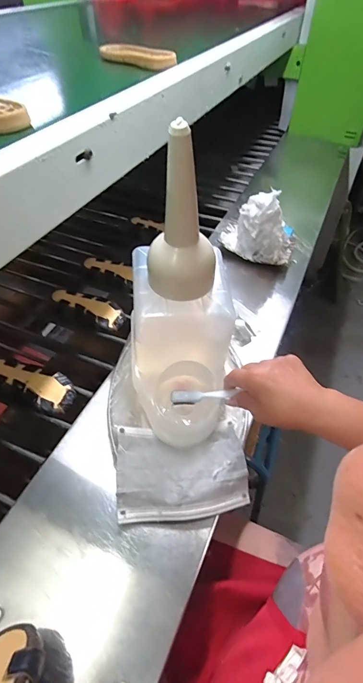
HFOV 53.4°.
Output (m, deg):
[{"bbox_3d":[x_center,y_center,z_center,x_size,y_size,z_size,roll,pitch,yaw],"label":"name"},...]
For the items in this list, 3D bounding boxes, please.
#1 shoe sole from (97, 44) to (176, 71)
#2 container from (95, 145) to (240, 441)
[{"bbox_3d":[-0.084,-0.521,0.656,0.158,0.019,0.065,33,54,22],"label":"shoe sole"},{"bbox_3d":[-0.001,0.007,0.517,0.132,0.177,0.211,0,48,-5],"label":"container"}]

